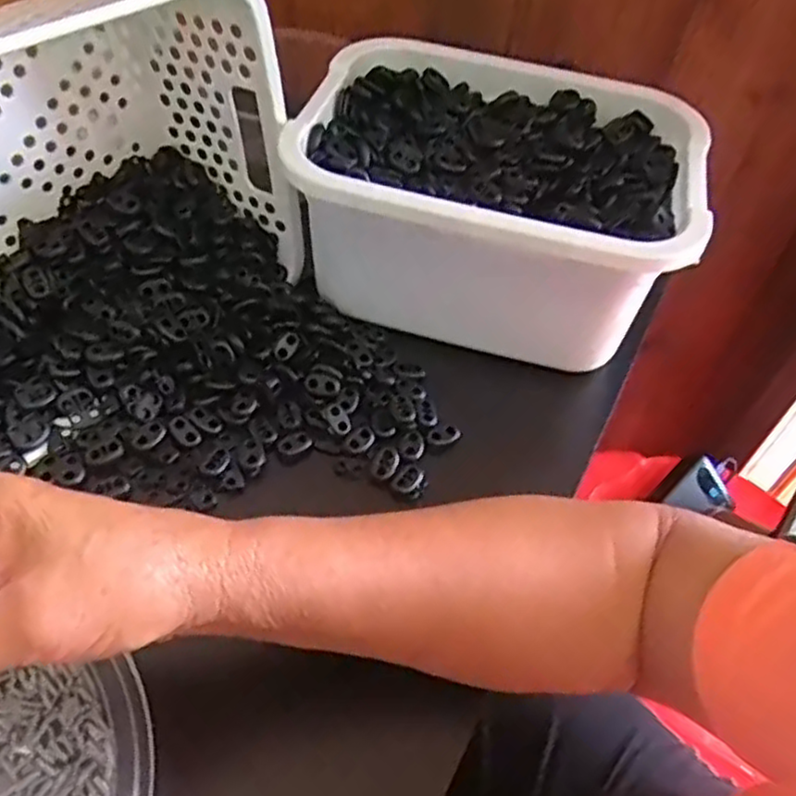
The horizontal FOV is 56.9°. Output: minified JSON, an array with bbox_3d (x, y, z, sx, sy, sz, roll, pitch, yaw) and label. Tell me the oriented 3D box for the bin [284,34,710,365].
[{"bbox_3d":[0.062,-0.130,0.497,0.247,0.115,0.221,15,50,6],"label":"bin"}]

